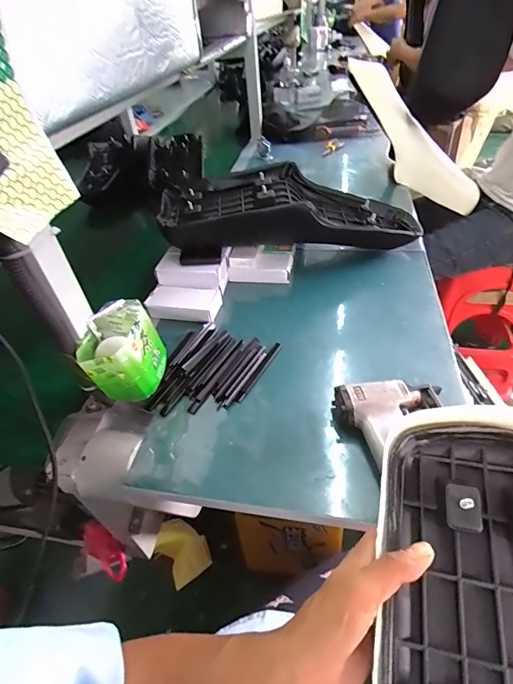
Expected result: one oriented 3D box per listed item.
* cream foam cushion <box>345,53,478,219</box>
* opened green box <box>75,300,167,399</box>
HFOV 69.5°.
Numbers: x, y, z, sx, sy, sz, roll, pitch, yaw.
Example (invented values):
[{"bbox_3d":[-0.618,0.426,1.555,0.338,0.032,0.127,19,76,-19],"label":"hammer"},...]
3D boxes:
[{"bbox_3d":[0.424,-0.548,1.027,0.123,0.503,0.136,-32,24,43],"label":"cream foam cushion"},{"bbox_3d":[-0.177,0.011,0.493,0.085,0.091,0.107,-2,44,5],"label":"opened green box"}]

